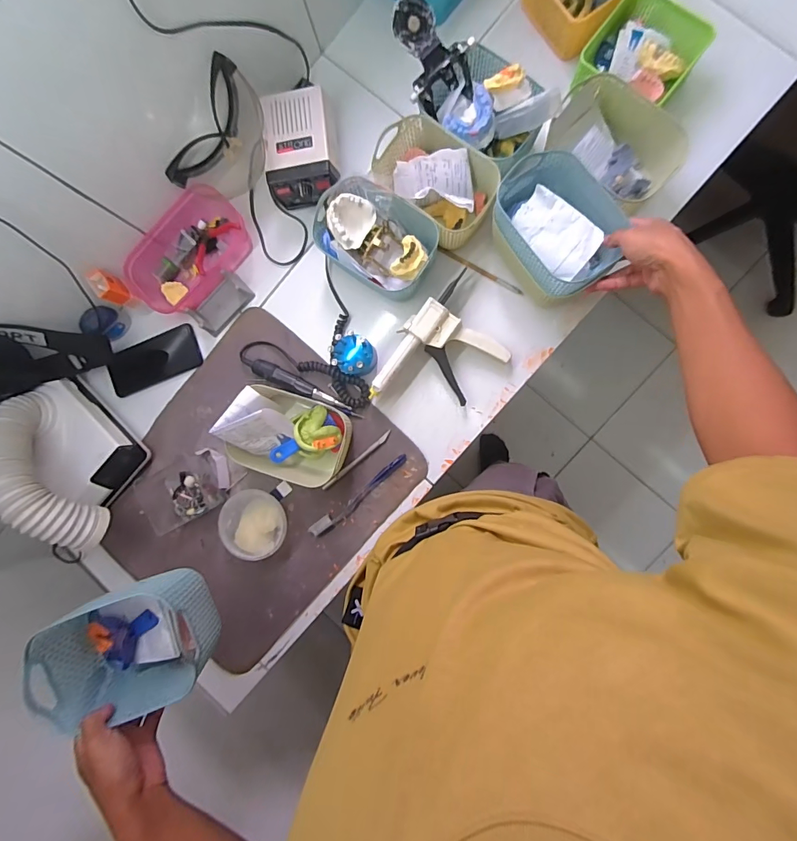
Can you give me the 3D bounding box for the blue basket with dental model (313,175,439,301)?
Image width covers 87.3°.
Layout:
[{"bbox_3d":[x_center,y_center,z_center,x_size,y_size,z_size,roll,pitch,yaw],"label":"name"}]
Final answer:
[{"bbox_3d":[-0.031,-0.265,0.615,0.165,0.085,0.117,26,92,6],"label":"blue basket with dental model"}]

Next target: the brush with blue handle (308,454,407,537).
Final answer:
[{"bbox_3d":[-0.061,0.120,0.655,0.190,0.008,0.023,-39,85,5],"label":"brush with blue handle"}]

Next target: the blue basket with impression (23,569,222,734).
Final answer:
[{"bbox_3d":[-0.286,0.248,0.453,0.167,0.082,0.117,-21,87,6],"label":"blue basket with impression"}]

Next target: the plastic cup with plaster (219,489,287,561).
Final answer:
[{"bbox_3d":[-0.222,0.160,0.656,0.098,0.042,0.103,0,90,7],"label":"plastic cup with plaster"}]

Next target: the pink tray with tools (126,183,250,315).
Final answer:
[{"bbox_3d":[-0.331,-0.264,0.668,0.203,0.057,0.120,-42,85,5],"label":"pink tray with tools"}]

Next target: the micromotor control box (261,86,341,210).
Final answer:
[{"bbox_3d":[-0.145,-0.399,0.630,0.103,0.087,0.134,-5,89,7],"label":"micromotor control box"}]

